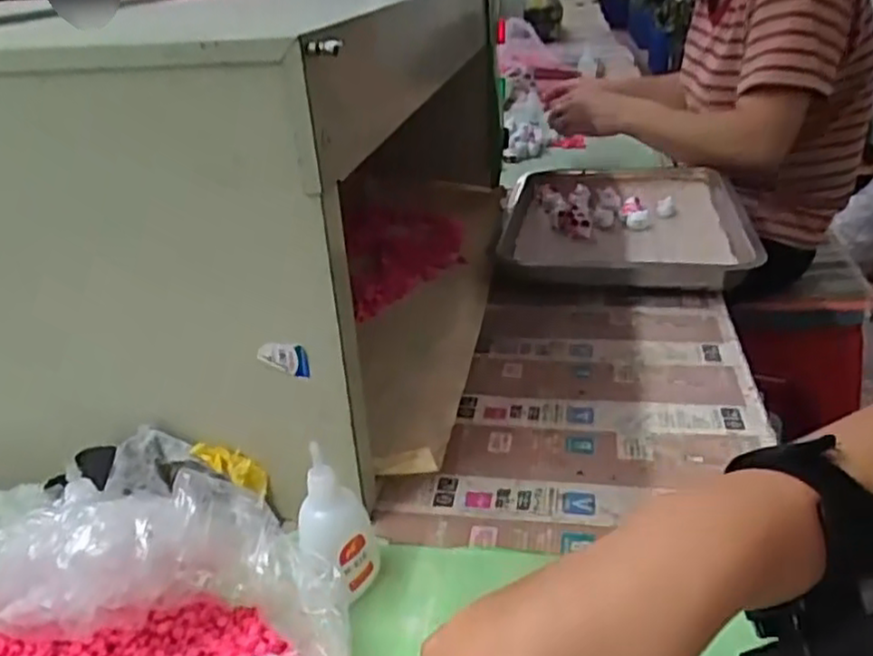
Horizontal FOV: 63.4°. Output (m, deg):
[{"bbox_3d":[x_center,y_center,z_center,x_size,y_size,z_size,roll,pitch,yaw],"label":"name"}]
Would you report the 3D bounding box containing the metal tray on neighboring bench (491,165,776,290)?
[{"bbox_3d":[0.189,-0.100,0.733,0.245,0.054,0.246,0,31,16],"label":"metal tray on neighboring bench"}]

